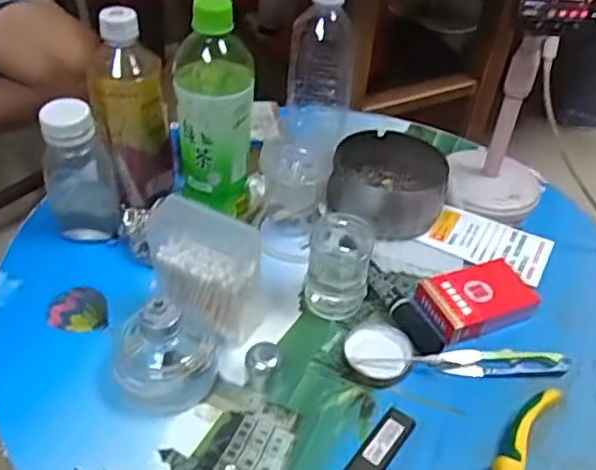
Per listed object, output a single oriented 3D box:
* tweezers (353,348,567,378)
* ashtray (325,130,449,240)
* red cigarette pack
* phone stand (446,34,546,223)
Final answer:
[{"bbox_3d":[0.131,0.099,0.468,0.160,0.010,0.021,4,41,-2],"label":"tweezers"},{"bbox_3d":[0.088,-0.050,0.594,0.107,0.053,0.115,3,41,-3],"label":"ashtray"},{"bbox_3d":[0.151,0.055,0.506,0.096,0.022,0.058,-11,44,-18],"label":"red cigarette pack"},{"bbox_3d":[0.216,-0.144,0.563,0.101,0.249,0.108,17,43,13],"label":"phone stand"}]

